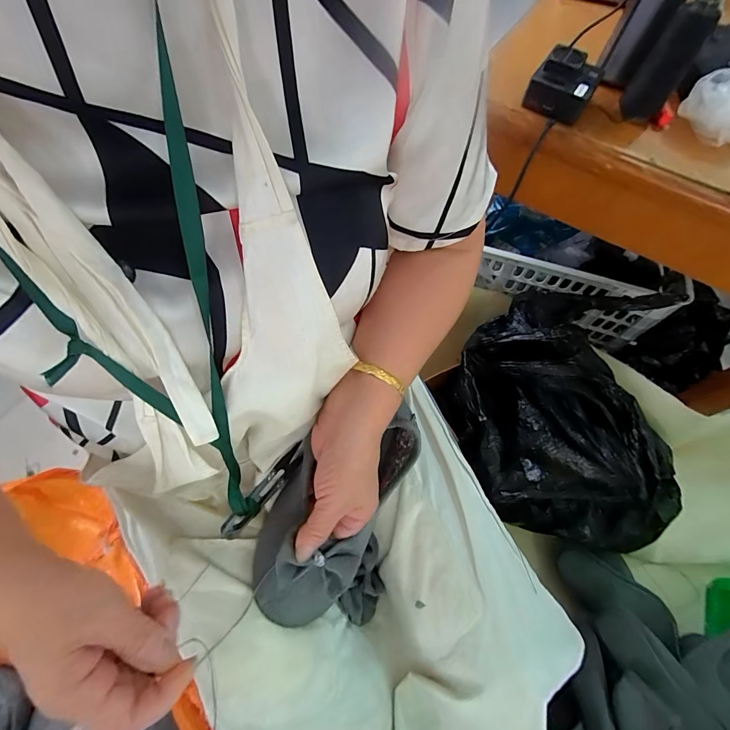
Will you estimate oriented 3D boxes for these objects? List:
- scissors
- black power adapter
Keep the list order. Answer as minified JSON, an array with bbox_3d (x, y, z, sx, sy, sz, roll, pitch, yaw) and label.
[{"bbox_3d":[-0.093,0.117,0.351,0.014,0.019,0.099,37,67,14],"label":"scissors"},{"bbox_3d":[0.238,-0.333,0.447,0.075,0.046,0.091,31,66,11],"label":"black power adapter"}]

